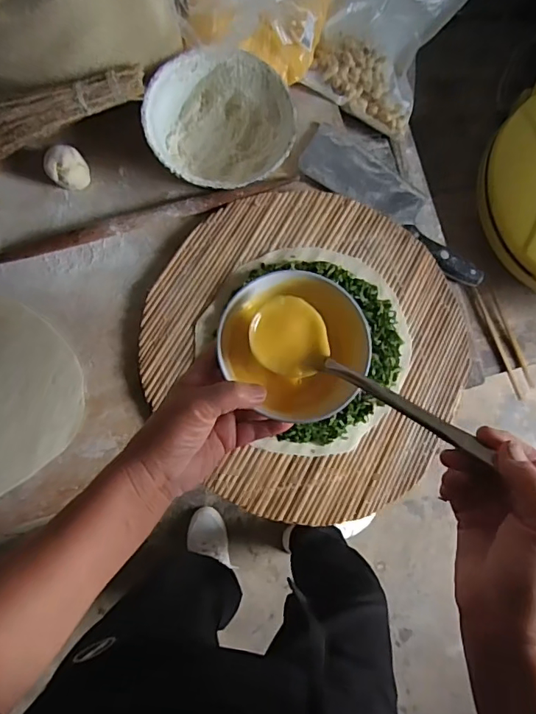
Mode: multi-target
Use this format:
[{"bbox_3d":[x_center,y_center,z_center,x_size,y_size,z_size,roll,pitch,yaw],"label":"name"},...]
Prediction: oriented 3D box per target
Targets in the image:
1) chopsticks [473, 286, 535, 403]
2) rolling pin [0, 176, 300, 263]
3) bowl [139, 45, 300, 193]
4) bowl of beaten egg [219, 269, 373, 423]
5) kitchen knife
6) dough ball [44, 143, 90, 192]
[{"bbox_3d":[0.362,-0.025,0.756,0.032,0.019,0.176,-17,85,-5],"label":"chopsticks"},{"bbox_3d":[-0.147,-0.172,0.601,0.381,0.022,0.025,-16,85,-5],"label":"rolling pin"},{"bbox_3d":[-0.057,-0.280,0.601,0.170,0.048,0.168,0,84,-4],"label":"bowl"},{"bbox_3d":[0.020,-0.012,0.416,0.117,0.054,0.125,0,84,-4],"label":"bowl of beaten egg"},{"bbox_3d":[0.177,-0.206,0.656,0.281,0.033,0.092,32,83,0],"label":"kitchen knife"},{"bbox_3d":[-0.242,-0.228,0.595,0.047,0.038,0.044,1,83,-4],"label":"dough ball"}]

